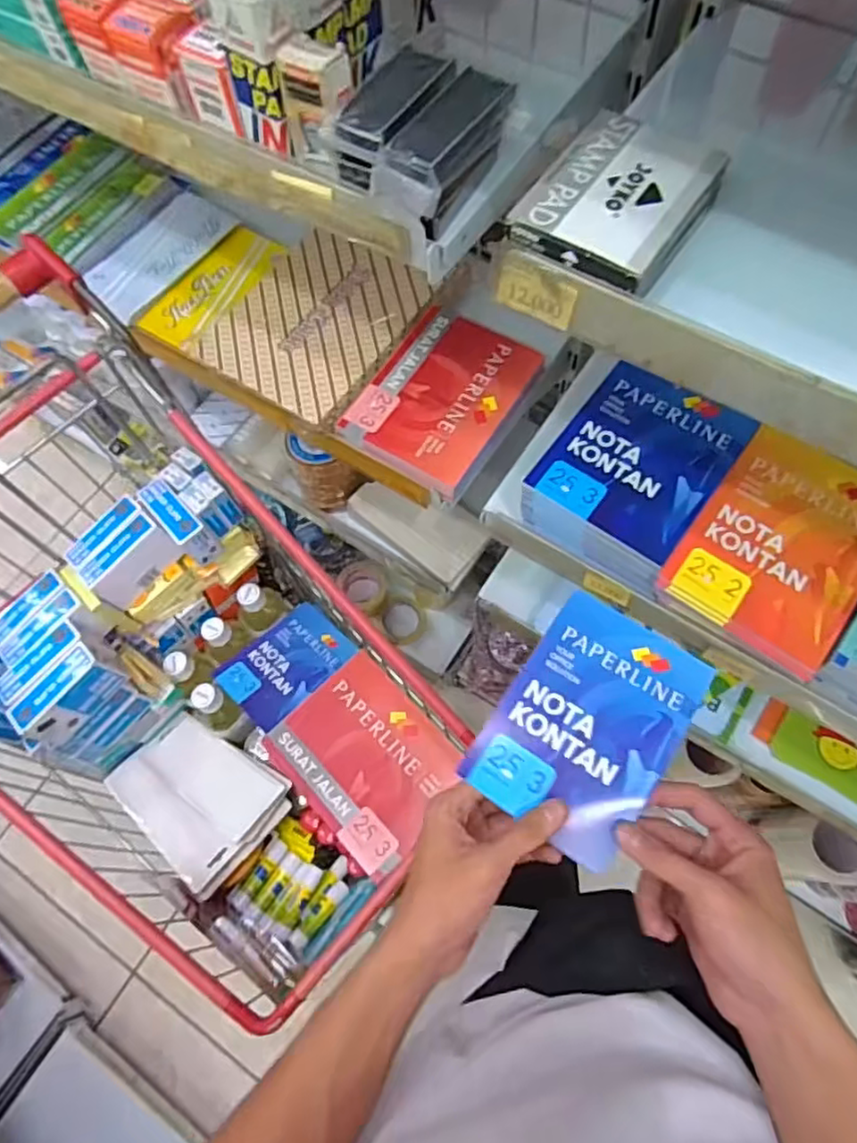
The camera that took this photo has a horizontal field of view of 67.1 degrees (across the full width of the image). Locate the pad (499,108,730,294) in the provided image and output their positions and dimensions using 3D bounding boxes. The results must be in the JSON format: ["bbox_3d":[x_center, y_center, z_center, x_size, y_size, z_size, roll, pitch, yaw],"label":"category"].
[{"bbox_3d":[0.118,-0.230,0.400,0.091,0.021,0.123,32,73,15],"label":"pad"}]

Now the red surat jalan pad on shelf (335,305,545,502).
[{"bbox_3d":[0.017,-0.206,0.757,0.161,0.019,0.212,28,72,13],"label":"red surat jalan pad on shelf"}]

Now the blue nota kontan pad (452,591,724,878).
[{"bbox_3d":[0.107,0.097,0.423,0.108,0.011,0.153,31,73,14],"label":"blue nota kontan pad"}]

